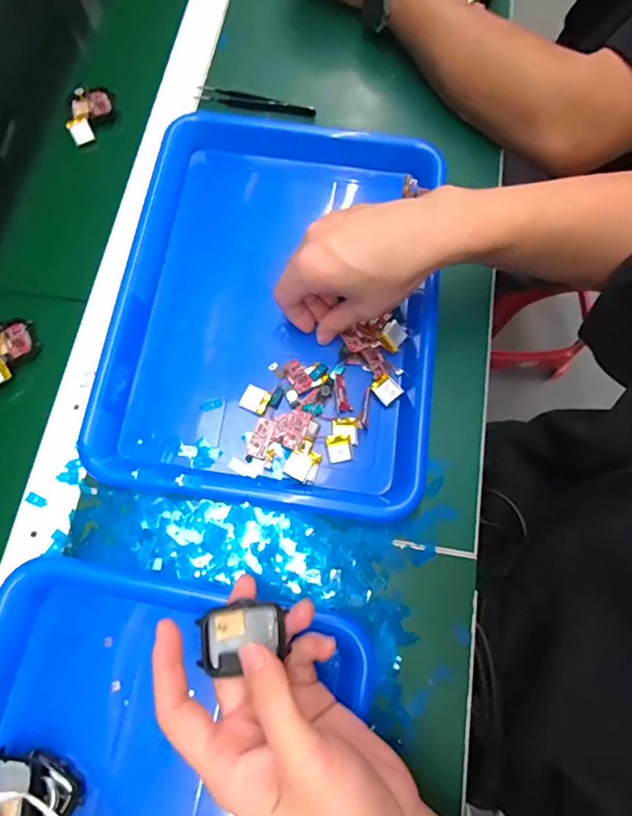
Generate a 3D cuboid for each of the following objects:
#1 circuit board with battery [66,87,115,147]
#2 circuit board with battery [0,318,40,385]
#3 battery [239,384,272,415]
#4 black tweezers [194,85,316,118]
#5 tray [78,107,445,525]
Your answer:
[{"bbox_3d":[-0.216,-0.281,0.447,0.038,0.012,0.058,-5,75,-3],"label":"circuit board with battery"},{"bbox_3d":[-0.250,-0.046,0.378,0.047,0.013,0.051,-27,77,-9],"label":"circuit board with battery"},{"bbox_3d":[-0.047,-0.007,0.362,0.022,0.004,0.019,24,88,17],"label":"battery"},{"bbox_3d":[-0.058,-0.291,0.446,0.114,0.007,0.016,14,75,2],"label":"black tweezers"},{"bbox_3d":[-0.023,-0.089,0.380,0.251,0.032,0.327,8,74,2],"label":"tray"}]

